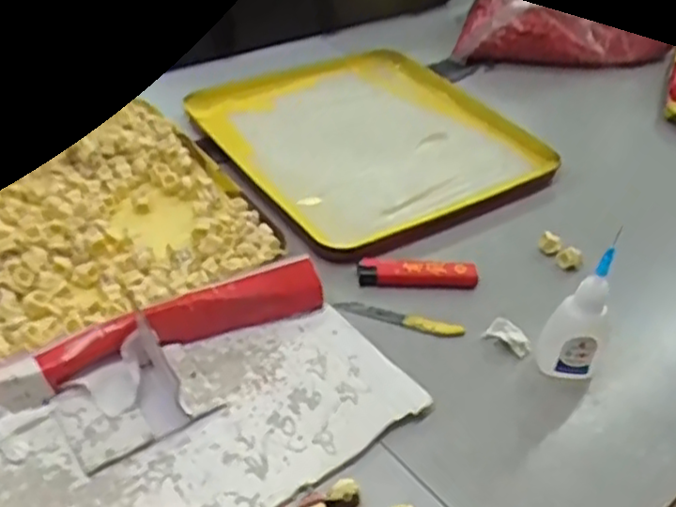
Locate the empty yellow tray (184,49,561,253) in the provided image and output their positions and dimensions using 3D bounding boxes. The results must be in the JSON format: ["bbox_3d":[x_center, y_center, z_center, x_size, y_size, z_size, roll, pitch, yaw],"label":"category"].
[{"bbox_3d":[0.025,-0.101,0.611,0.245,0.023,0.264,-24,47,-30],"label":"empty yellow tray"}]

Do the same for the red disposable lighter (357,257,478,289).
[{"bbox_3d":[0.053,0.011,0.476,0.077,0.011,0.020,1,39,-5],"label":"red disposable lighter"}]

